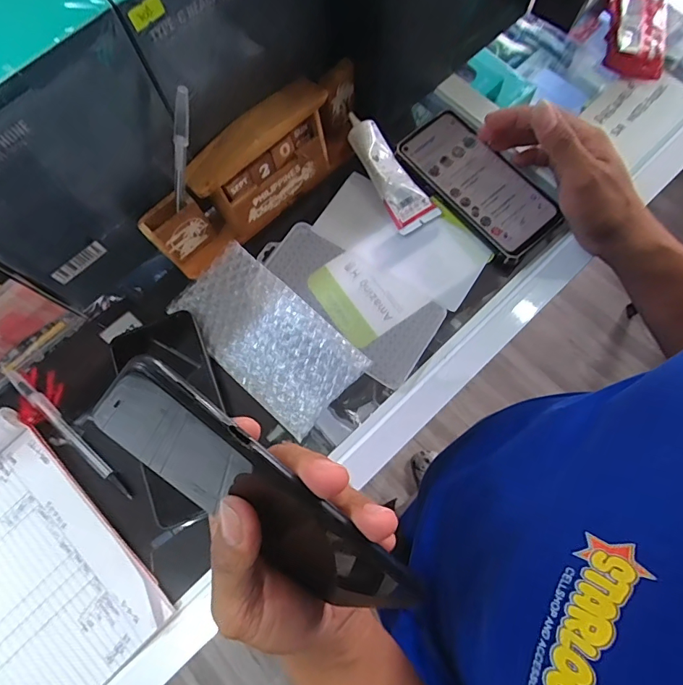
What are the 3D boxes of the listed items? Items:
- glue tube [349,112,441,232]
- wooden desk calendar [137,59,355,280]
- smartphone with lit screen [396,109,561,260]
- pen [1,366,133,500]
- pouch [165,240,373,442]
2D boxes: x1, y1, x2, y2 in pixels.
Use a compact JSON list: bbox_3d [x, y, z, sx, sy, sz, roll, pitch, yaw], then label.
[{"bbox_3d":[0.043,-0.164,0.424,0.041,0.029,0.120,-33,76,-7],"label":"glue tube"},{"bbox_3d":[-0.072,-0.160,0.399,0.225,0.079,0.049,-41,77,-9],"label":"wooden desk calendar"},{"bbox_3d":[0.127,-0.152,0.418,0.073,0.009,0.156,-36,74,-8],"label":"smartphone with lit screen"},{"bbox_3d":[-0.240,0.074,0.384,0.151,0.017,0.011,40,79,12],"label":"pen"},{"bbox_3d":[-0.067,-0.007,0.392,0.169,0.014,0.089,41,80,12],"label":"pouch"}]

